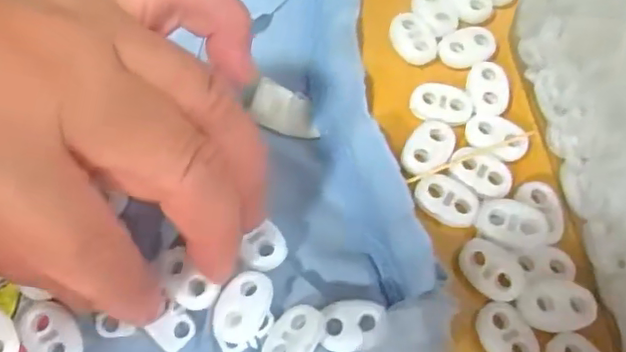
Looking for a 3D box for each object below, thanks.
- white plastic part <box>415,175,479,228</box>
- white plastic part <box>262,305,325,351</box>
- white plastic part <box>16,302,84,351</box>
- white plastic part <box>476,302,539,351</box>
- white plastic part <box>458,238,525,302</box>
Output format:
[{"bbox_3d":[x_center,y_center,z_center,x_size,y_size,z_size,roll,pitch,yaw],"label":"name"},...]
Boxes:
[{"bbox_3d":[0.045,0.008,0.200,0.021,0.004,0.015,34,71,10],"label":"white plastic part"},{"bbox_3d":[-0.006,0.049,0.175,0.014,0.009,0.022,30,70,11],"label":"white plastic part"},{"bbox_3d":[-0.078,0.048,0.177,0.015,0.005,0.022,-29,72,-13],"label":"white plastic part"},{"bbox_3d":[0.060,0.049,0.181,0.014,0.004,0.022,-26,72,-12],"label":"white plastic part"},{"bbox_3d":[0.057,0.029,0.187,0.021,0.004,0.014,39,72,12],"label":"white plastic part"}]

